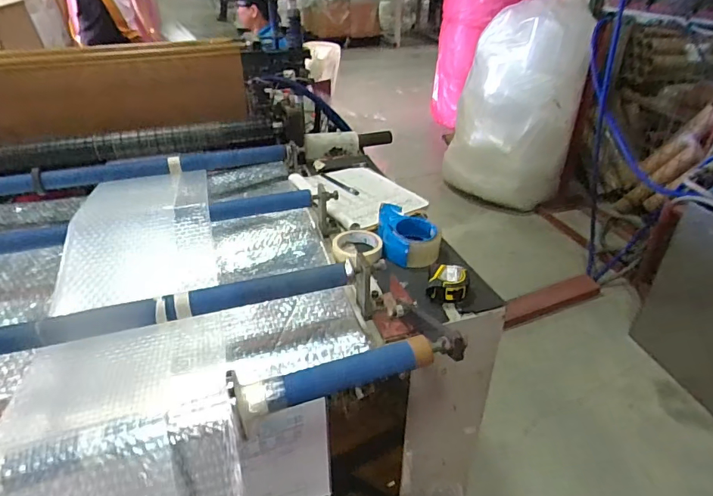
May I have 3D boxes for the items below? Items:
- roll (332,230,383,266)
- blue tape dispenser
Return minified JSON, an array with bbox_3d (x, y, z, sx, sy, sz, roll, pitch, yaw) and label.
[{"bbox_3d":[0.002,-0.003,0.899,0.095,0.029,0.095,0,33,0],"label":"roll"},{"bbox_3d":[0.101,-0.025,0.891,0.110,0.064,0.141,-2,33,-4],"label":"blue tape dispenser"}]

